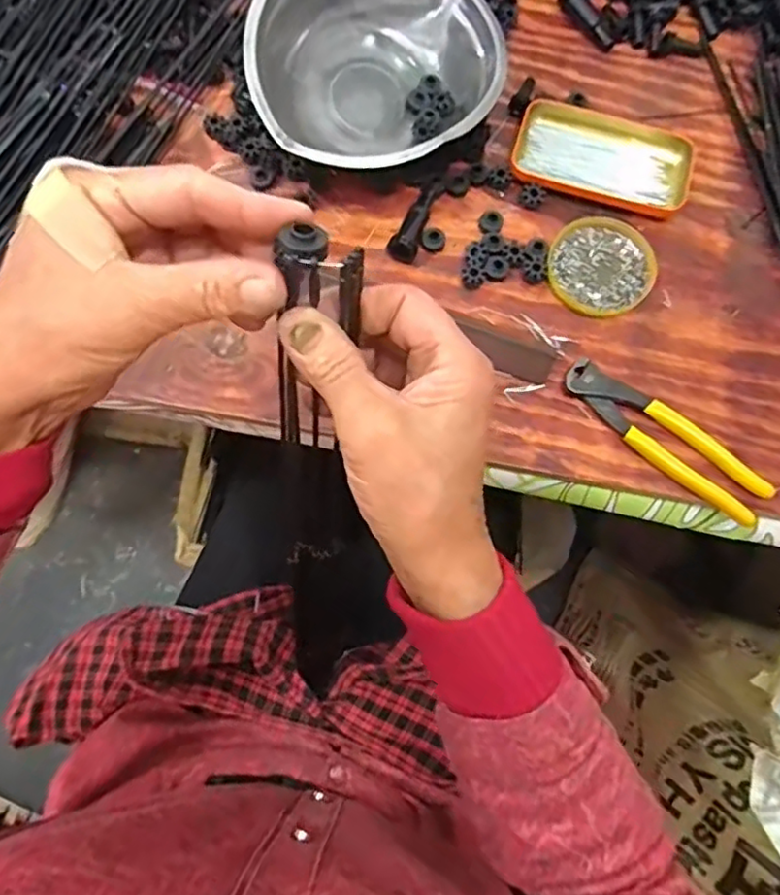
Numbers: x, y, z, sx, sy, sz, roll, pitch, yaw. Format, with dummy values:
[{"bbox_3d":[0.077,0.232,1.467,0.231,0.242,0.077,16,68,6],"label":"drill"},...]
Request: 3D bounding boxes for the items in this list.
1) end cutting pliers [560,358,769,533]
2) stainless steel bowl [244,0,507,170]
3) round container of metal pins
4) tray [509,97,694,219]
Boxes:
[{"bbox_3d":[0.200,-0.008,0.464,0.162,0.015,0.040,39,77,9],"label":"end cutting pliers"},{"bbox_3d":[-0.008,-0.304,0.503,0.186,0.079,0.189,0,74,-1],"label":"stainless steel bowl"},{"bbox_3d":[0.172,-0.148,0.518,0.082,0.007,0.090,0,74,-1],"label":"round container of metal pins"},{"bbox_3d":[0.178,-0.245,0.533,0.142,0.018,0.085,16,74,4],"label":"tray"}]

